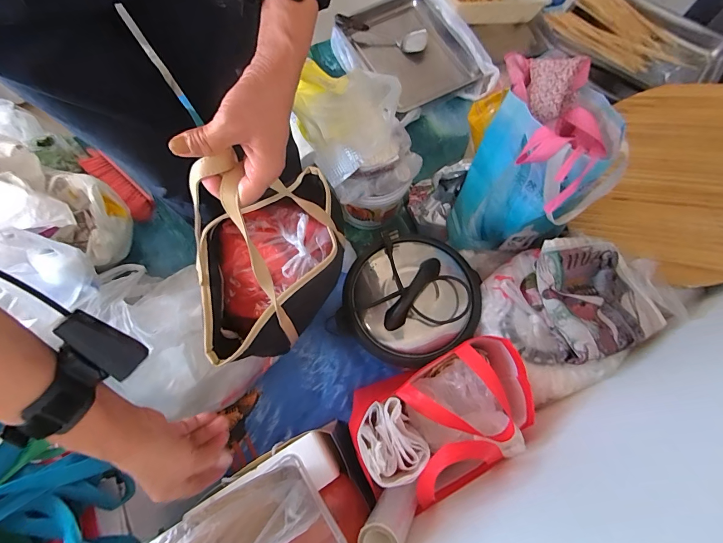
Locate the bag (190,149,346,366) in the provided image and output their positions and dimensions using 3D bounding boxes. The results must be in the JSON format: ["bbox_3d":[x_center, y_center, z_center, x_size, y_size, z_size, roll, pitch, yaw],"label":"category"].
[{"bbox_3d":[-0.147,-0.005,0.625,0.211,0.279,0.286,-7,72,-4],"label":"bag"}]

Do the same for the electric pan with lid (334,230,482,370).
[{"bbox_3d":[0.098,0.060,0.762,0.263,0.112,0.268,0,72,-1],"label":"electric pan with lid"}]

